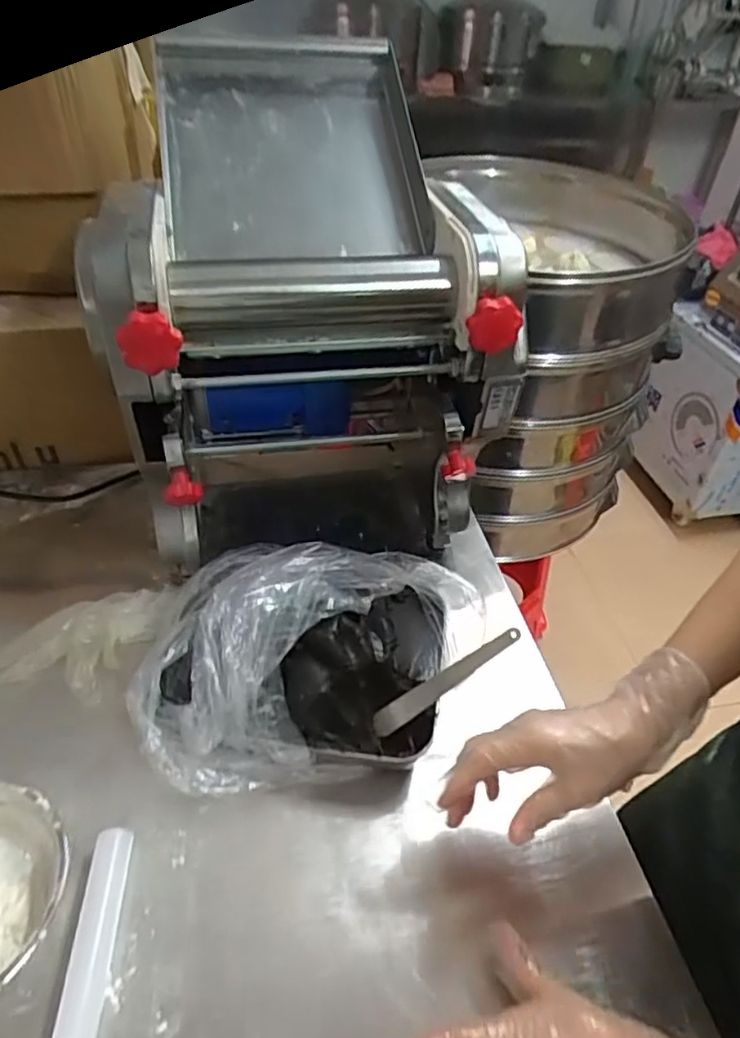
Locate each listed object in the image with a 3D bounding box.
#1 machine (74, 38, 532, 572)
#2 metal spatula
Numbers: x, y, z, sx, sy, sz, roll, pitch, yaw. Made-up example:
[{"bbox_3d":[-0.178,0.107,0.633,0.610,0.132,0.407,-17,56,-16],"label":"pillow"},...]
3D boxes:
[{"bbox_3d":[-0.079,-0.191,0.703,0.348,0.465,0.393,-6,43,-11],"label":"machine"},{"bbox_3d":[0.065,0.141,0.557,0.149,0.008,0.021,-36,84,5],"label":"metal spatula"}]

